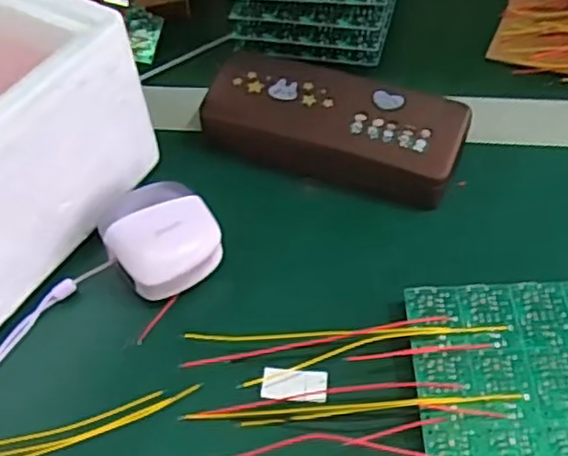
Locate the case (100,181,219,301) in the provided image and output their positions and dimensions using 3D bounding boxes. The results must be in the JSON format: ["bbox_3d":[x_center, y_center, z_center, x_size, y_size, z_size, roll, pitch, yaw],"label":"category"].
[{"bbox_3d":[-0.065,0.004,0.362,0.055,0.034,0.053,-35,58,-21],"label":"case"}]

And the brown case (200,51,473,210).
[{"bbox_3d":[0.029,-0.061,0.407,0.150,0.035,0.058,16,55,16],"label":"brown case"}]

